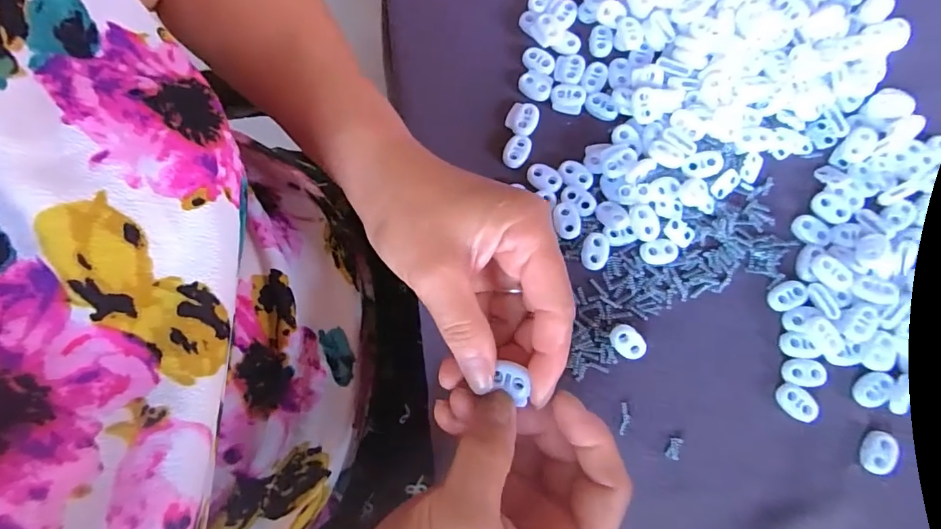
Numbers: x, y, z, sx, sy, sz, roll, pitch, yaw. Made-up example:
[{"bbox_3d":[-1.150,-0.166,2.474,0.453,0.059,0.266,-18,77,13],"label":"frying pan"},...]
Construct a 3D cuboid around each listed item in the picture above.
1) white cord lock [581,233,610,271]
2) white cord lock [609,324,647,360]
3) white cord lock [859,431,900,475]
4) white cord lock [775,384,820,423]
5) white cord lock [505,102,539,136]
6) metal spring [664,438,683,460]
[{"bbox_3d":[0.075,-0.007,0.285,0.017,0.009,0.022,18,78,8],"label":"white cord lock"},{"bbox_3d":[0.091,0.044,0.273,0.022,0.008,0.014,42,82,12],"label":"white cord lock"},{"bbox_3d":[0.222,0.102,0.257,0.015,0.006,0.022,17,78,7],"label":"white cord lock"},{"bbox_3d":[0.183,0.077,0.264,0.024,0.004,0.016,38,82,11],"label":"white cord lock"},{"bbox_3d":[0.034,-0.094,0.308,0.020,0.006,0.023,17,78,7],"label":"white cord lock"},{"bbox_3d":[0.113,0.102,0.264,0.007,0.004,0.012,20,77,6],"label":"metal spring"}]

